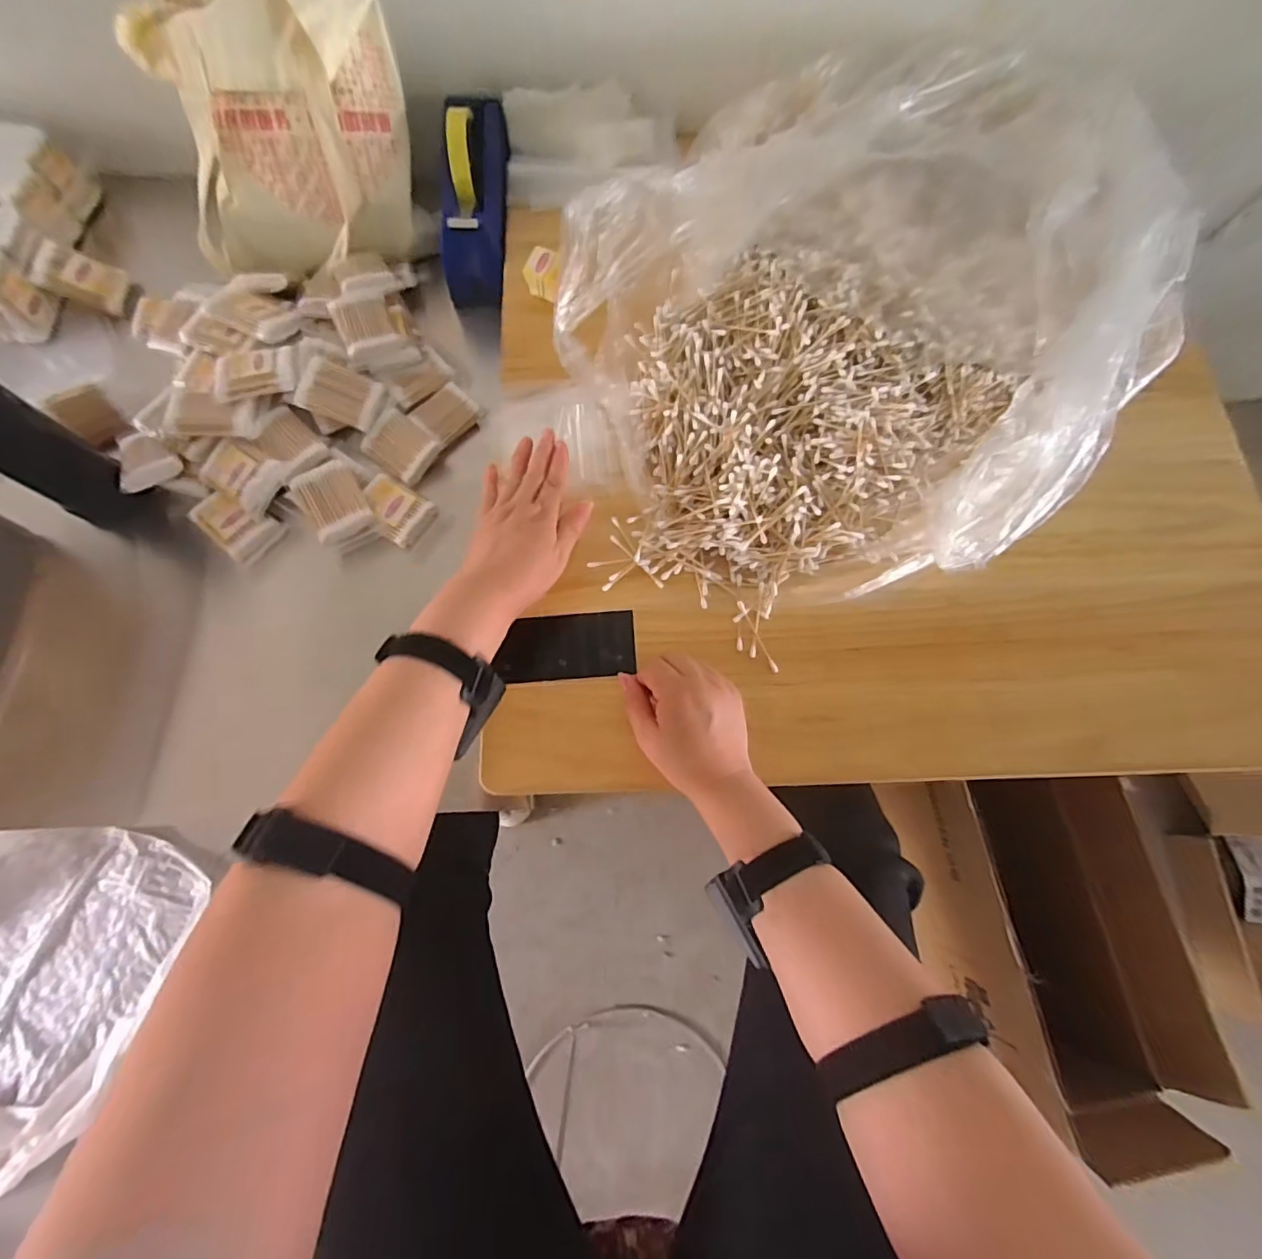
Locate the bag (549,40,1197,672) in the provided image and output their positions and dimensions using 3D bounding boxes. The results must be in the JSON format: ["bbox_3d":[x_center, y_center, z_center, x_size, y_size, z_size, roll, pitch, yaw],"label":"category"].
[{"bbox_3d":[0.227,-0.301,0.536,0.681,0.125,0.478,-41,78,-12],"label":"bag"}]

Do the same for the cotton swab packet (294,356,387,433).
[{"bbox_3d":[-0.309,-0.251,0.585,0.077,0.015,0.056,18,88,-29],"label":"cotton swab packet"}]

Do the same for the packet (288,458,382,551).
[{"bbox_3d":[-0.305,-0.131,0.575,0.068,0.026,0.090,-30,88,-16],"label":"packet"}]

